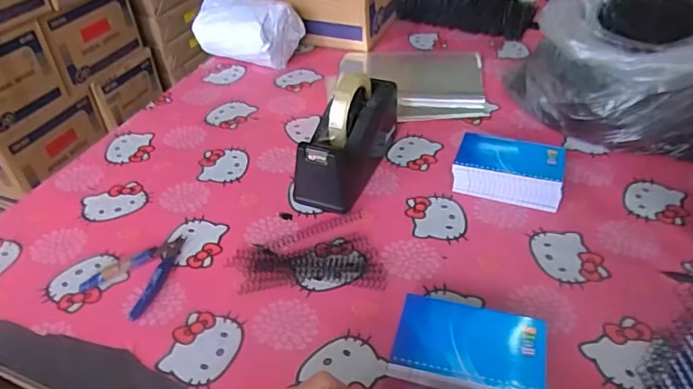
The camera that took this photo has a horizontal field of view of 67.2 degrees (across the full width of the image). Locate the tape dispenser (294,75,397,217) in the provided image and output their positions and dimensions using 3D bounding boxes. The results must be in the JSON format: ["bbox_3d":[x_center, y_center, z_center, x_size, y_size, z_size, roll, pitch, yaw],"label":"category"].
[{"bbox_3d":[0.005,-0.080,0.690,0.073,0.121,0.208,15,43,20],"label":"tape dispenser"}]

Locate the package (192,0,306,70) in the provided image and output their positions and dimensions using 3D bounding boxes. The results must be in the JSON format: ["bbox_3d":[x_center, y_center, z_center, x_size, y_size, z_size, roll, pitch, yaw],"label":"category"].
[{"bbox_3d":[-0.191,-0.319,1.010,0.190,0.111,0.143,29,49,32],"label":"package"}]

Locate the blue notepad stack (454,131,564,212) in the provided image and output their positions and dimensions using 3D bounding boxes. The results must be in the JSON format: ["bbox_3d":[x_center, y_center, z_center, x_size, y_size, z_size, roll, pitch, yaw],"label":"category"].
[{"bbox_3d":[0.209,-0.030,0.677,0.132,0.049,0.083,11,42,16],"label":"blue notepad stack"}]

